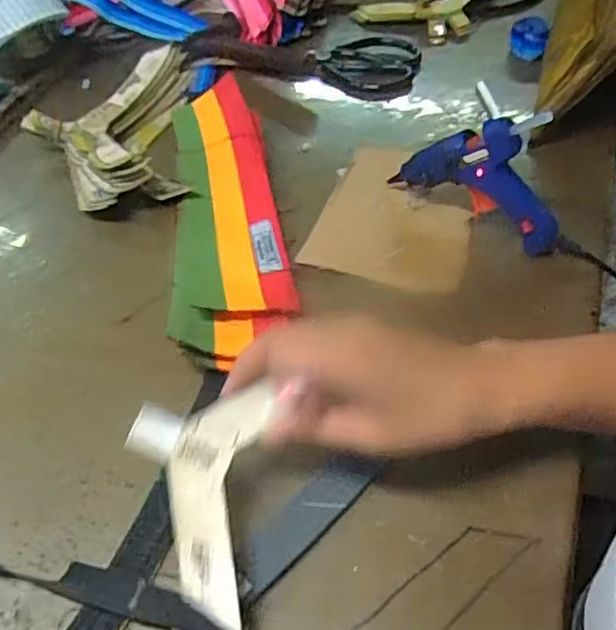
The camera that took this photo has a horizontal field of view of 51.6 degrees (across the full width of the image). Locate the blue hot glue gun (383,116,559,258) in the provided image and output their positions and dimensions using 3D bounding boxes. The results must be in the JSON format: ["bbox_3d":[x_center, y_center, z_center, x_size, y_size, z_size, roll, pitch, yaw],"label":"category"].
[{"bbox_3d":[0.128,-0.107,0.488,0.138,0.089,0.024,26,56,25],"label":"blue hot glue gun"}]

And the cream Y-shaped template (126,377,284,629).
[{"bbox_3d":[-0.054,0.095,0.323,0.071,0.011,0.112,-3,71,2],"label":"cream Y-shaped template"}]

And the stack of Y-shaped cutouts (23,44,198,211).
[{"bbox_3d":[-0.194,-0.180,0.619,0.156,0.036,0.231,-7,48,-1],"label":"stack of Y-shaped cutouts"}]

